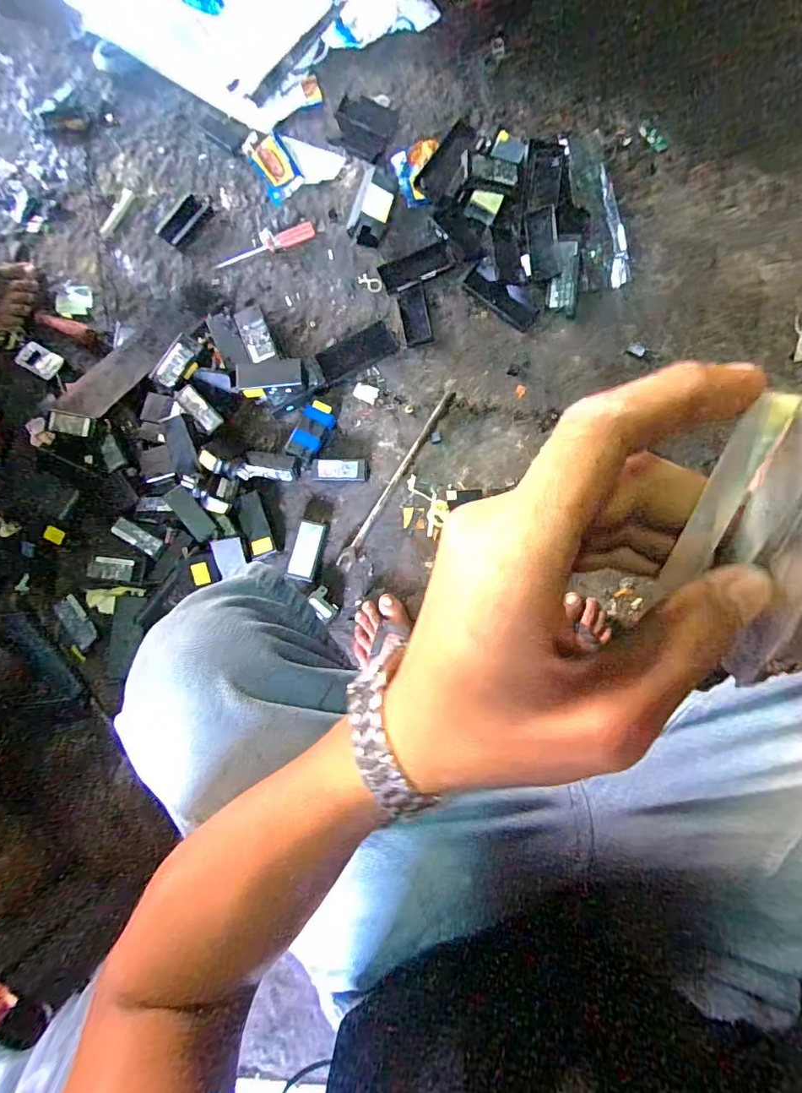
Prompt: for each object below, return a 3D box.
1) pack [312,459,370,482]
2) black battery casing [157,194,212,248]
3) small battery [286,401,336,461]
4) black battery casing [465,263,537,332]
[{"bbox_3d":[-0.096,-0.120,0.762,0.089,0.033,0.035,0,83,3],"label":"pack"},{"bbox_3d":[-0.384,-0.578,0.845,0.059,0.013,0.096,41,86,7],"label":"black battery casing"},{"bbox_3d":[-0.142,-0.186,0.762,0.050,0.018,0.093,23,84,5],"label":"small battery"},{"bbox_3d":[0.159,-0.396,0.767,0.125,0.018,0.038,39,86,7],"label":"black battery casing"}]

